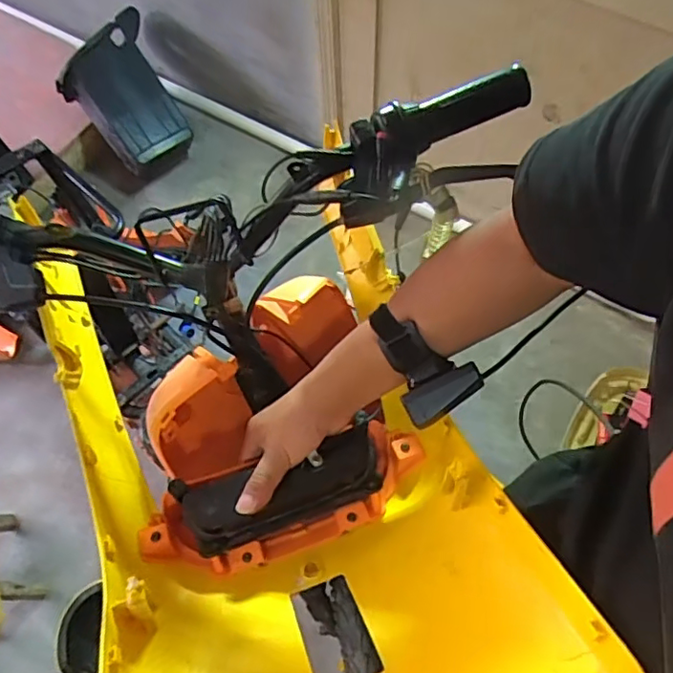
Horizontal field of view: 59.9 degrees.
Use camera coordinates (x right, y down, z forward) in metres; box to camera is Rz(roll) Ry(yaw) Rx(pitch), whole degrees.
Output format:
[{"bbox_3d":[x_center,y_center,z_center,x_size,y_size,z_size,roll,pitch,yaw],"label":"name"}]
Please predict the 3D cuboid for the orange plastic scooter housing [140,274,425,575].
[{"bbox_3d":[-0.071,0.097,0.623,0.257,0.177,0.249,-19,67,-6],"label":"orange plastic scooter housing"}]

